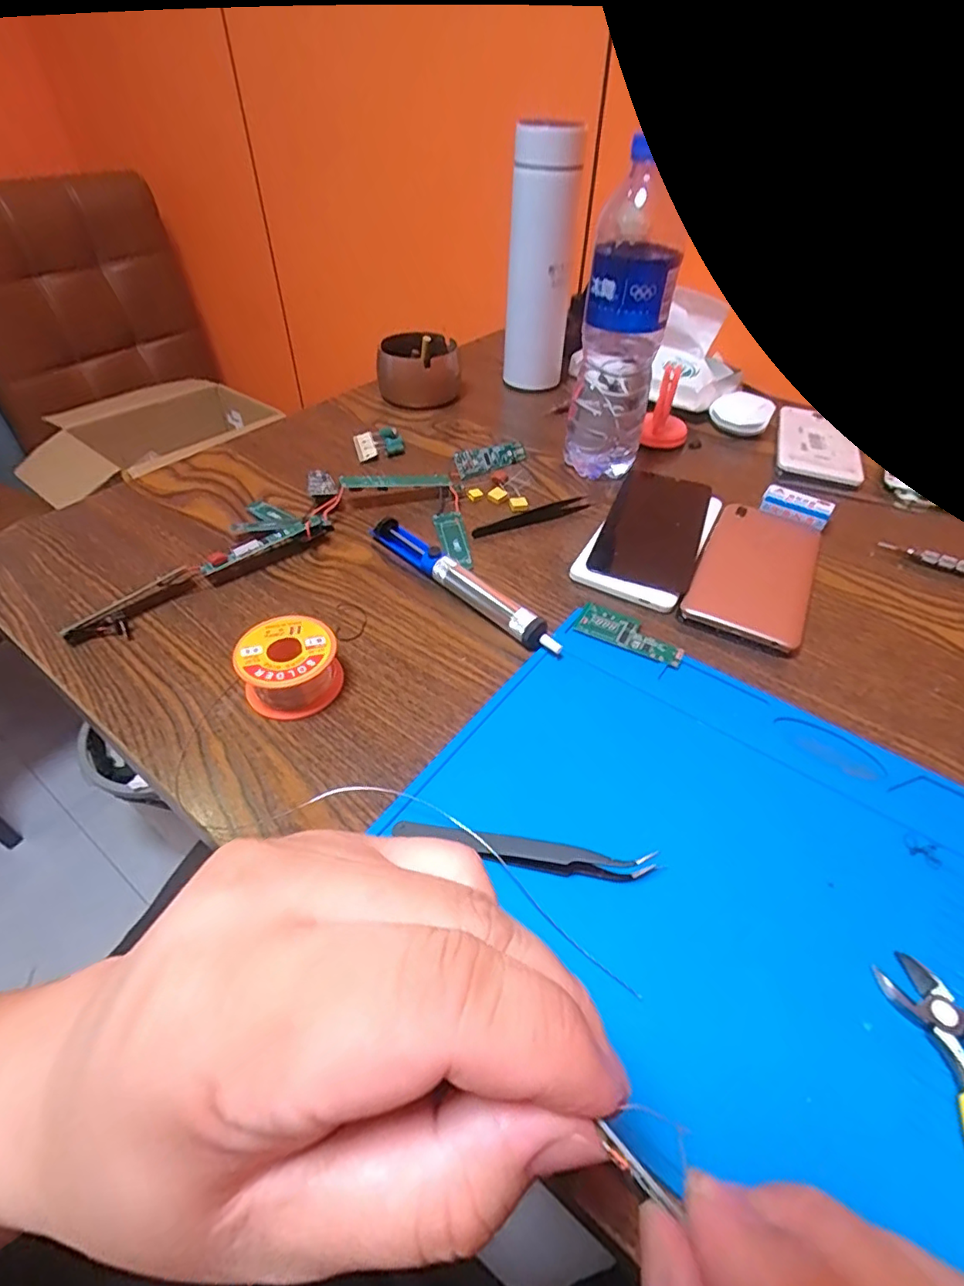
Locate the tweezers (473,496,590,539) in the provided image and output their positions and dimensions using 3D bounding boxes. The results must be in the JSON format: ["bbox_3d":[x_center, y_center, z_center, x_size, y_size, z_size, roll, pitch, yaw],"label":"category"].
[{"bbox_3d":[0.040,-0.101,0.460,0.104,0.004,0.017,-19,49,-19],"label":"tweezers"}]

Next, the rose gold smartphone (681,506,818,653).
[{"bbox_3d":[0.198,-0.053,0.413,0.073,0.009,0.153,23,49,19],"label":"rose gold smartphone"}]

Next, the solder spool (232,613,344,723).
[{"bbox_3d":[-0.108,0.013,0.324,0.052,0.032,0.051,1,46,-1],"label":"solder spool"}]

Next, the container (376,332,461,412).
[{"bbox_3d":[-0.067,-0.288,0.611,0.088,0.050,0.086,1,46,-1],"label":"container"}]

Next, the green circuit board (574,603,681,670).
[{"bbox_3d":[0.095,-0.006,0.366,0.068,0.004,0.028,22,49,19],"label":"green circuit board"}]

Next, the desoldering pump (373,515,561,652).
[{"bbox_3d":[-0.014,-0.043,0.389,0.021,0.022,0.172,-34,55,-30],"label":"desoldering pump"}]

